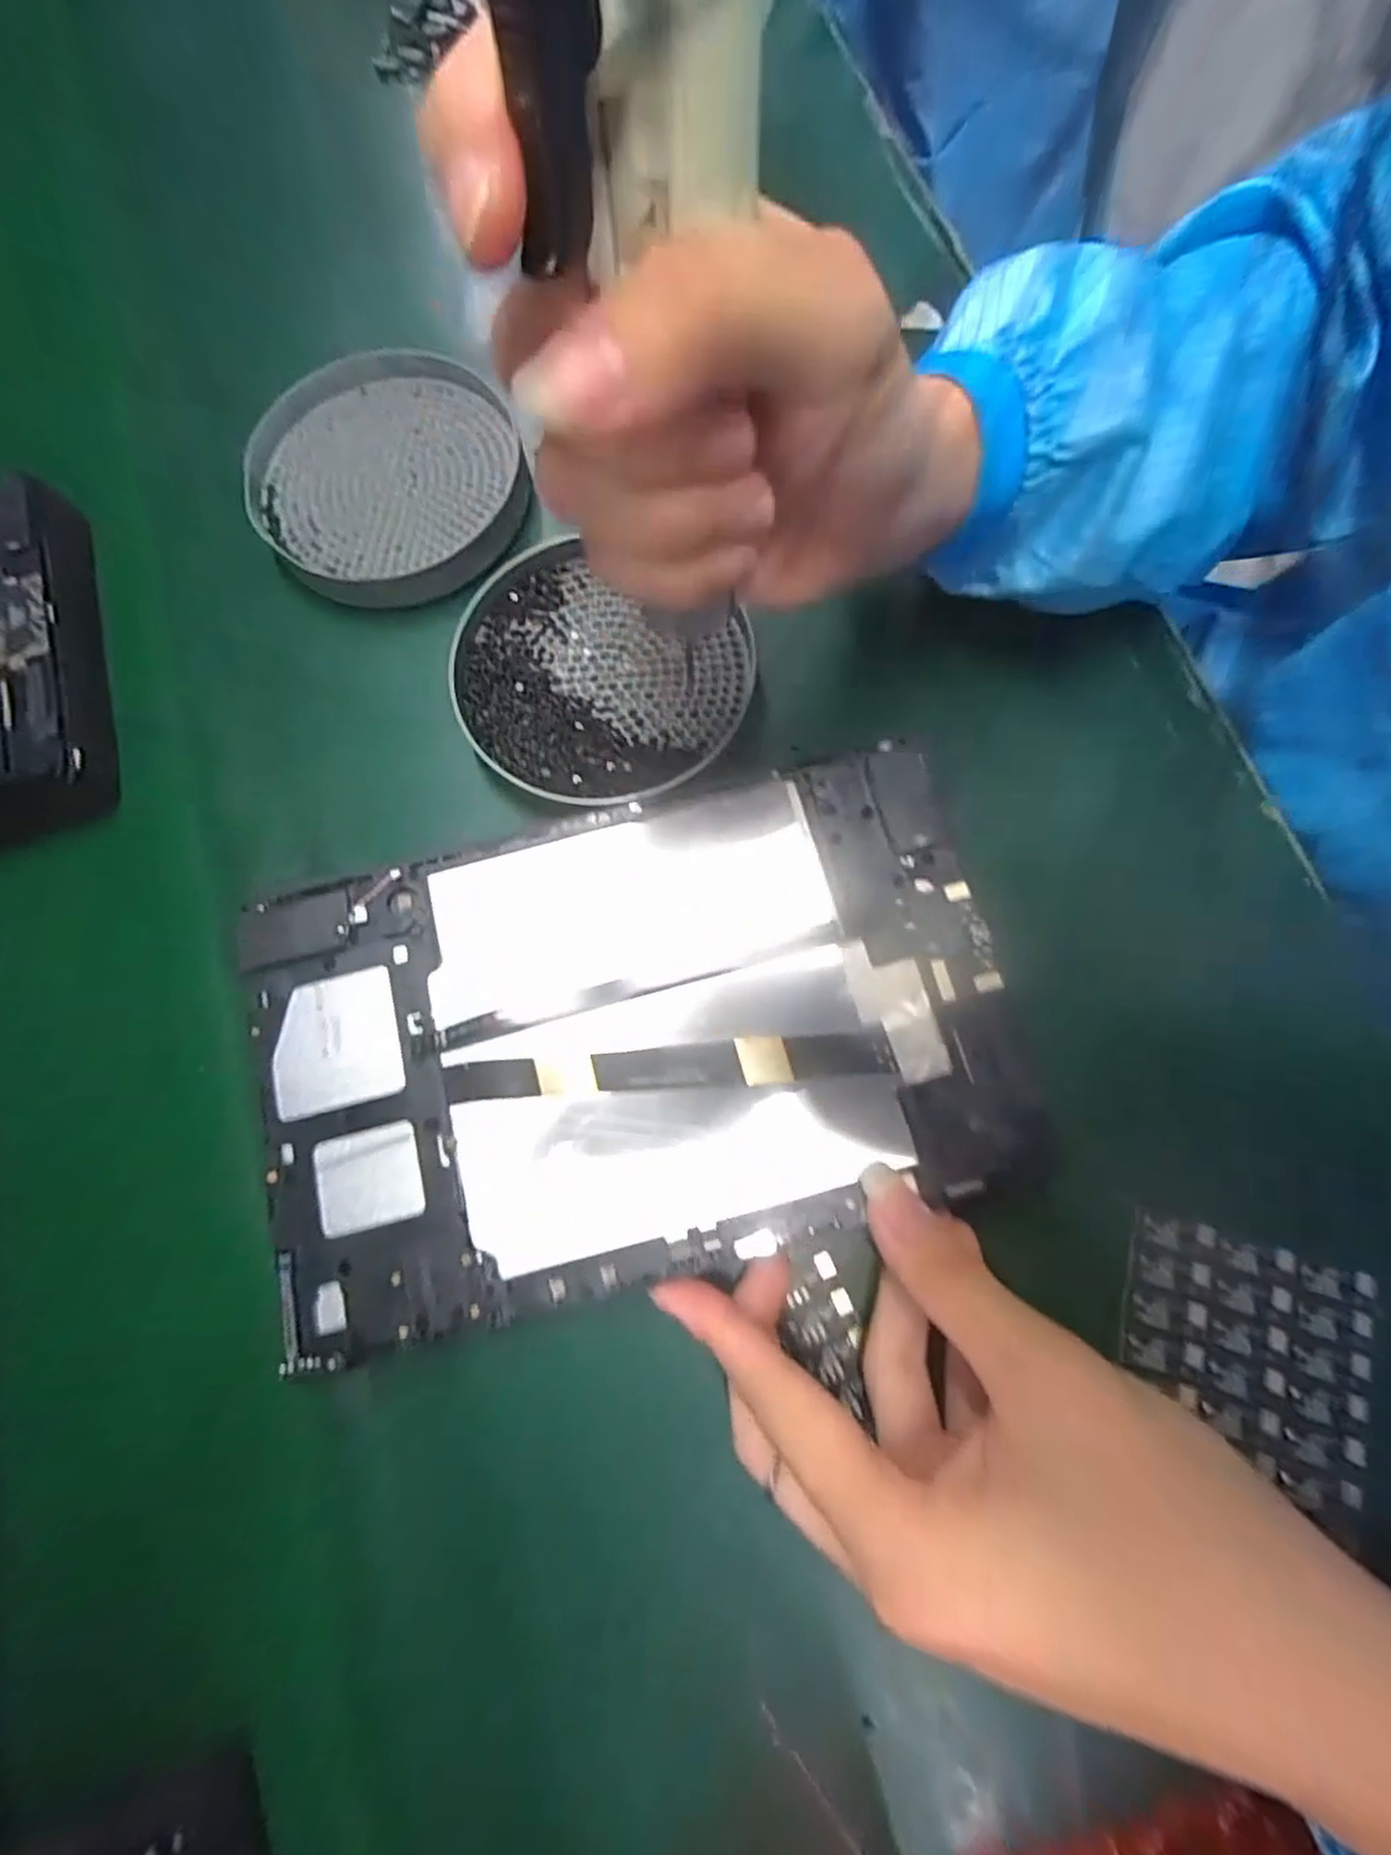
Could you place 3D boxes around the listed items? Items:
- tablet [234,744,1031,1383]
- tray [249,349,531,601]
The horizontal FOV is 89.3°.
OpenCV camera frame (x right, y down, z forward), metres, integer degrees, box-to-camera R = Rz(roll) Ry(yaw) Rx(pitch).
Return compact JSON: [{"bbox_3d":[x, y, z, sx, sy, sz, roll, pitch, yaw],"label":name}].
[{"bbox_3d":[-0.021,0.033,0.230,0.237,0.012,0.148,-14,74,-2],"label":"tablet"},{"bbox_3d":[-0.132,-0.196,0.302,0.113,0.012,0.120,0,74,2],"label":"tray"}]

